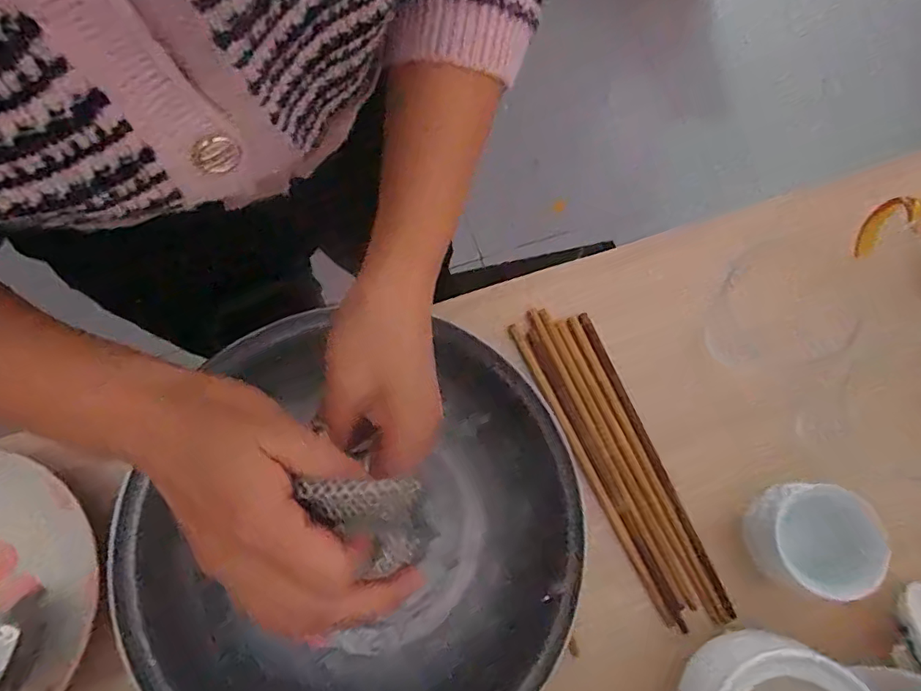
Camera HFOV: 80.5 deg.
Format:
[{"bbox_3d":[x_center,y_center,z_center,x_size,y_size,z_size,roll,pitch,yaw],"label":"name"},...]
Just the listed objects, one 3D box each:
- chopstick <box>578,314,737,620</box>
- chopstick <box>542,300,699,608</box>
[{"bbox_3d":[0.141,0.080,0.402,0.008,0.006,0.233,-21,74,-5],"label":"chopstick"},{"bbox_3d":[0.113,0.076,0.405,0.007,0.006,0.233,-23,74,-5],"label":"chopstick"}]

